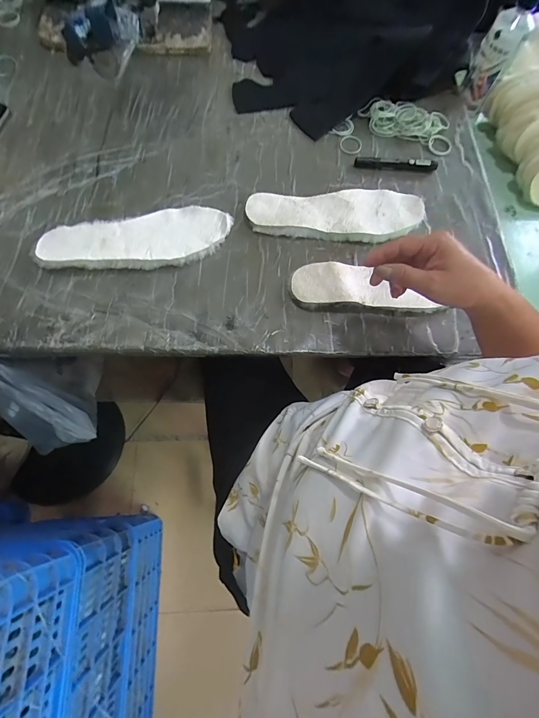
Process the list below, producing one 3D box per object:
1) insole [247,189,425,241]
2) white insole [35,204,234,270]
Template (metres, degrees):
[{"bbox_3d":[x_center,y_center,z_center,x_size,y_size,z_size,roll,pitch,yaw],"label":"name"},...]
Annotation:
[{"bbox_3d":[0.108,-0.239,0.565,0.280,0.023,0.094,3,70,-2],"label":"insole"},{"bbox_3d":[-0.202,-0.181,0.531,0.281,0.024,0.097,-12,71,-7],"label":"white insole"}]

